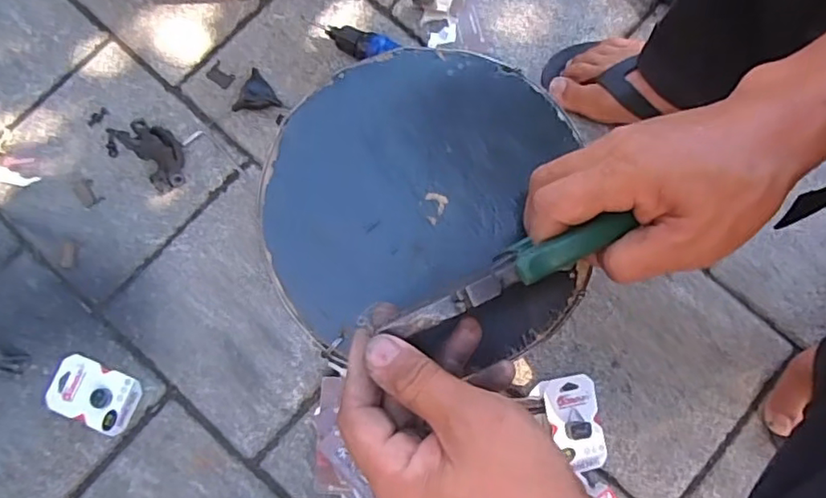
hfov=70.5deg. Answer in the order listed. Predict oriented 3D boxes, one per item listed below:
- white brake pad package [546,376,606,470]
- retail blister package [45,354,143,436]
[{"bbox_3d":[0.177,0.189,0.635,0.058,0.020,0.096,-8,79,-1],"label":"white brake pad package"},{"bbox_3d":[-0.356,0.161,0.649,0.098,0.009,0.063,24,80,5],"label":"retail blister package"}]

